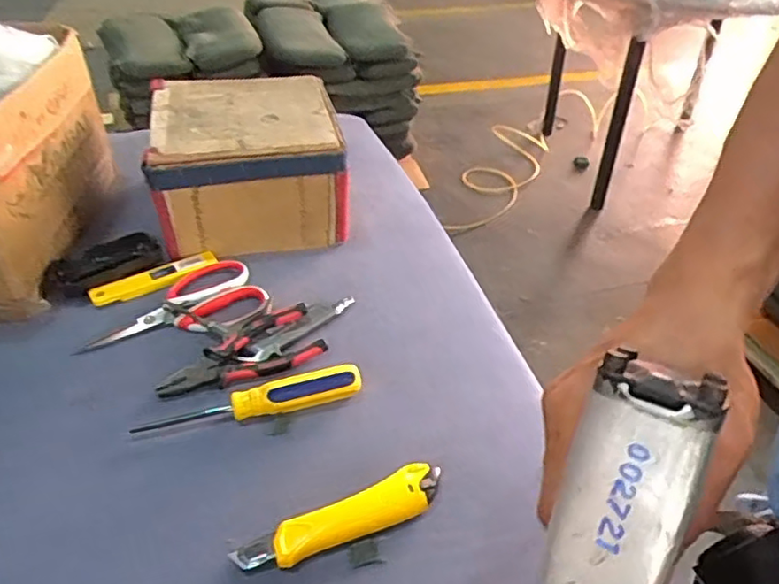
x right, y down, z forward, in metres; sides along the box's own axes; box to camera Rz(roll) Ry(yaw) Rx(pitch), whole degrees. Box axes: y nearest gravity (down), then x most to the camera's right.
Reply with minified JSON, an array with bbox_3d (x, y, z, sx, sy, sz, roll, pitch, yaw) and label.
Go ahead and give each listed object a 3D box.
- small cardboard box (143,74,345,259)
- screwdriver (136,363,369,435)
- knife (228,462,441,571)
[{"bbox_3d":[-0.169,-0.155,0.768,0.206,0.138,0.213,-8,40,-10],"label":"small cardboard box"},{"bbox_3d":[-0.119,0.097,0.542,0.190,0.023,0.024,-11,41,-14],"label":"screwdriver"},{"bbox_3d":[-0.033,0.169,0.467,0.162,0.013,0.034,-17,42,-20],"label":"knife"}]

